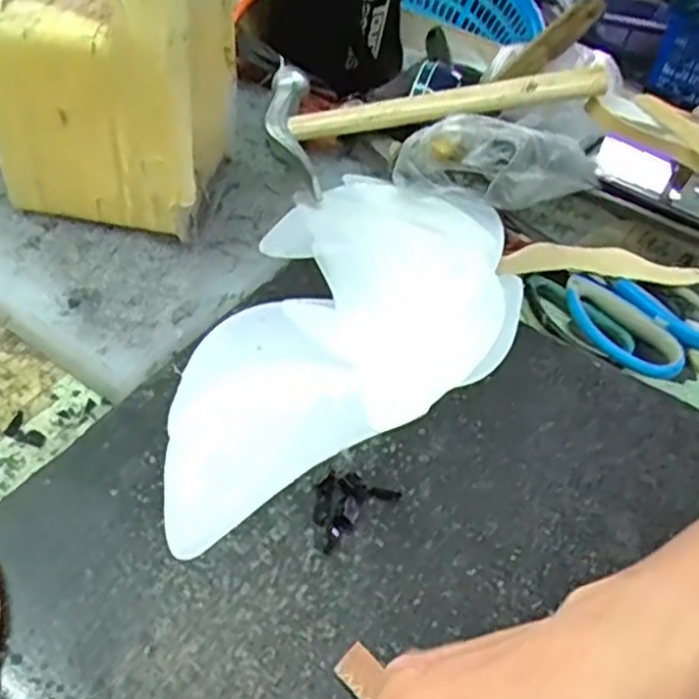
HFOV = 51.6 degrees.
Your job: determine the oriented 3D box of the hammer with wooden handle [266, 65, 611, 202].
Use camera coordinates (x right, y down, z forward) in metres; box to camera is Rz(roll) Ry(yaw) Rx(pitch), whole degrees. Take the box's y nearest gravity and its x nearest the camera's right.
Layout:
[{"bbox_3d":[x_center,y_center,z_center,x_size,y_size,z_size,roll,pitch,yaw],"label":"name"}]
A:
[{"bbox_3d":[0.053,-0.168,0.508,0.242,0.028,0.135,-2,43,13],"label":"hammer with wooden handle"}]

